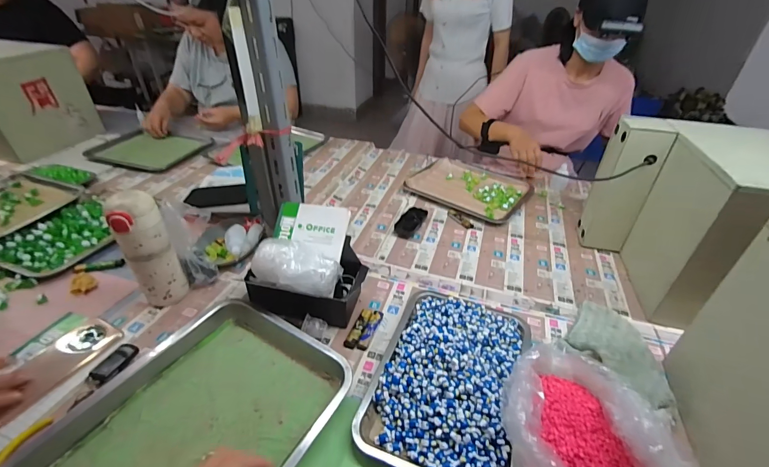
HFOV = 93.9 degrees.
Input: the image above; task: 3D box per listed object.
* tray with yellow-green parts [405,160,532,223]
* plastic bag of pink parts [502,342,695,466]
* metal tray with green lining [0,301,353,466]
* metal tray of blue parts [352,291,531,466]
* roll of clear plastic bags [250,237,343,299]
[{"bbox_3d":[0.243,-0.137,1.026,0.304,0.031,0.256,24,41,31],"label":"tray with yellow-green parts"},{"bbox_3d":[0.273,0.238,0.431,0.240,0.077,0.217,25,41,31],"label":"plastic bag of pink parts"},{"bbox_3d":[-0.237,0.247,0.444,0.271,0.047,0.353,19,38,25],"label":"metal tray with green lining"},{"bbox_3d":[0.098,0.198,0.527,0.201,0.049,0.291,13,36,18],"label":"metal tray of blue parts"},{"bbox_3d":[-0.151,0.056,0.602,0.138,0.079,0.077,9,36,10],"label":"roll of clear plastic bags"}]

